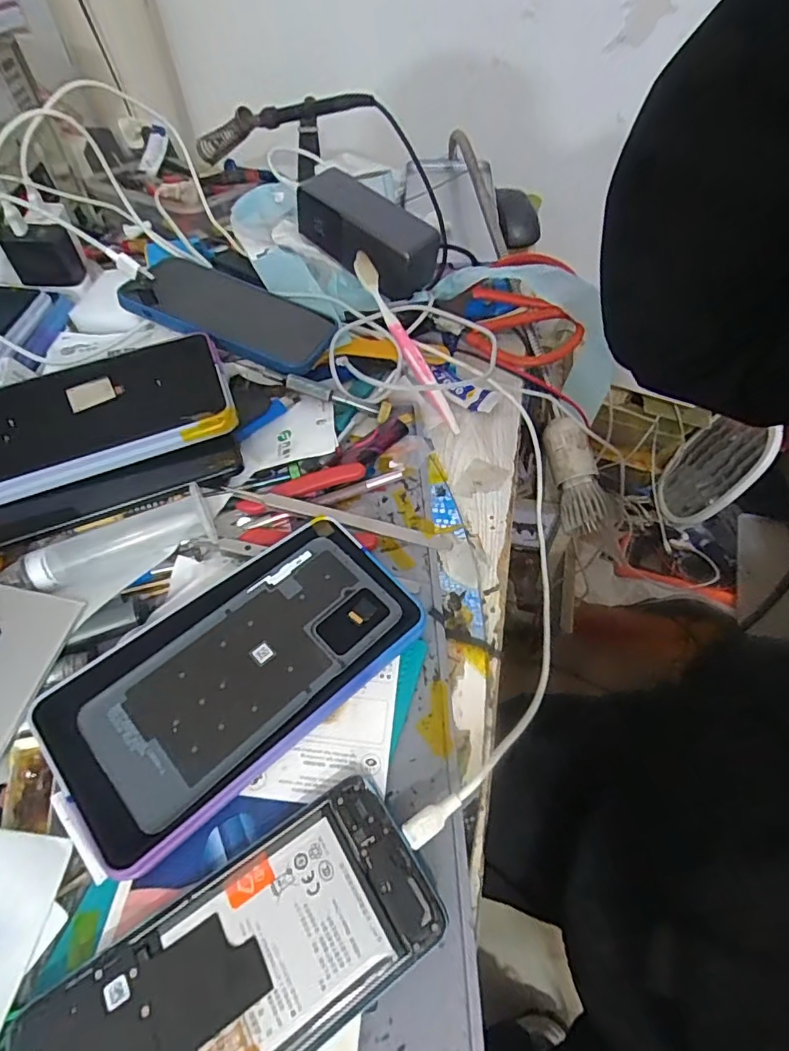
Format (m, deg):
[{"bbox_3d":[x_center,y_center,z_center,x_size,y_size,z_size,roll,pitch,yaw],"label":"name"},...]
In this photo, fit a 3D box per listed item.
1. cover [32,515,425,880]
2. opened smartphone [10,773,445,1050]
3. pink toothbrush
[{"bbox_3d":[-0.078,0.072,0.276,0.184,0.019,0.099,-37,61,-23],"label":"cover"},{"bbox_3d":[-0.063,0.182,0.213,0.162,0.013,0.074,-29,58,-18],"label":"opened smartphone"},{"bbox_3d":[0.009,-0.156,0.440,0.013,0.017,0.178,-24,78,-15],"label":"pink toothbrush"}]

